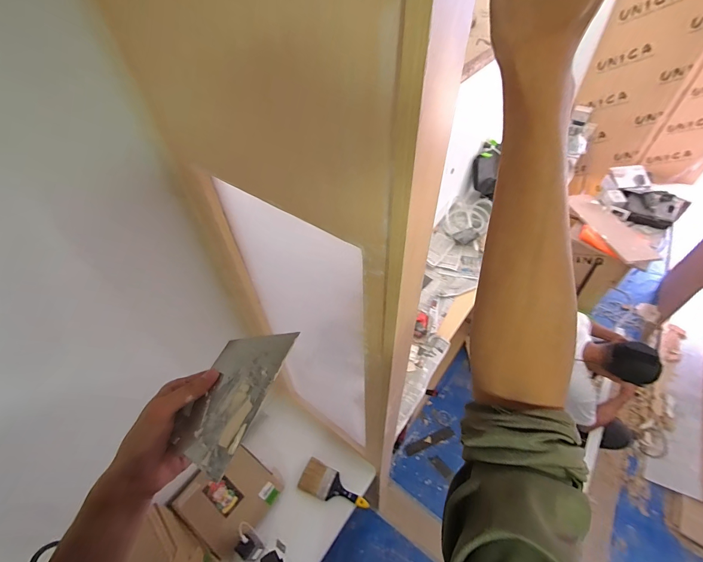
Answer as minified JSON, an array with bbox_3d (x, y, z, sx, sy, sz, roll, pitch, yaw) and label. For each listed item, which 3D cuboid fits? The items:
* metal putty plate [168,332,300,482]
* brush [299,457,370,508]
[{"bbox_3d":[-0.118,0.109,0.336,0.095,0.005,0.133,-3,46,34],"label":"metal putty plate"},{"bbox_3d":[-0.062,0.747,1.233,0.253,0.019,0.107,19,54,18],"label":"brush"}]

